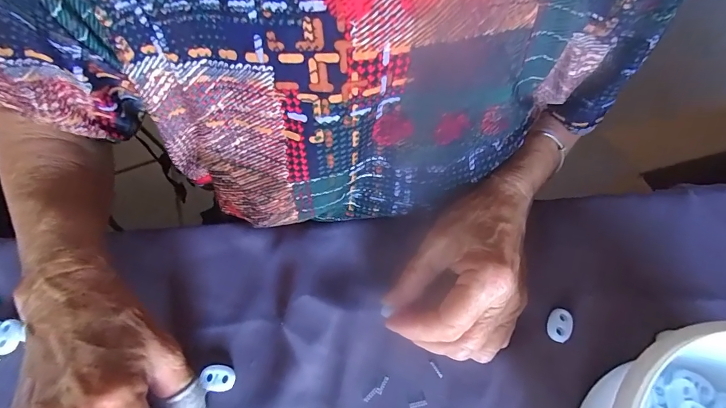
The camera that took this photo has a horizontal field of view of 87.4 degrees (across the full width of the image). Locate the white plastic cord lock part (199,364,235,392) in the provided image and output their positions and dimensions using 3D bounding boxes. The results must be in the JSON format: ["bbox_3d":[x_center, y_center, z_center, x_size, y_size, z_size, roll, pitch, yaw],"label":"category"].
[{"bbox_3d":[-0.094,0.112,0.245,0.021,0.004,0.016,6,62,3],"label":"white plastic cord lock part"}]

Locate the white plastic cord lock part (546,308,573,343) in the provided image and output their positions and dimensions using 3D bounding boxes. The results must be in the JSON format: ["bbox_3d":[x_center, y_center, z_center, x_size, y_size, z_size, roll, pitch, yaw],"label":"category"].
[{"bbox_3d":[0.136,0.083,0.261,0.015,0.004,0.022,22,64,11],"label":"white plastic cord lock part"}]

